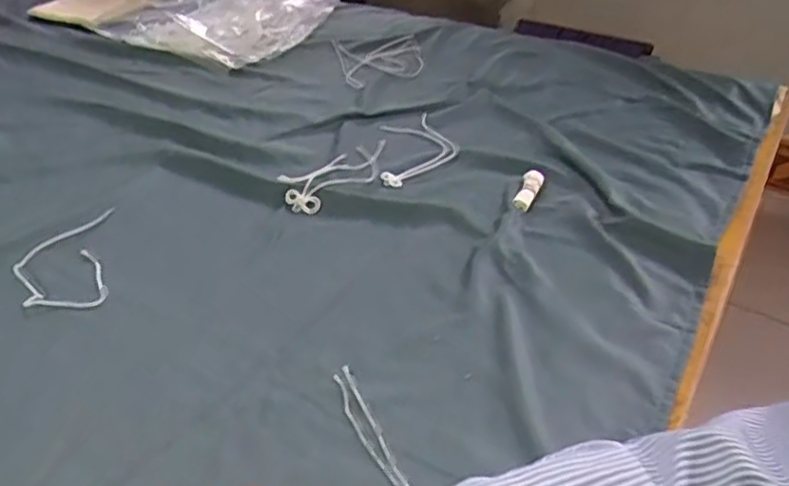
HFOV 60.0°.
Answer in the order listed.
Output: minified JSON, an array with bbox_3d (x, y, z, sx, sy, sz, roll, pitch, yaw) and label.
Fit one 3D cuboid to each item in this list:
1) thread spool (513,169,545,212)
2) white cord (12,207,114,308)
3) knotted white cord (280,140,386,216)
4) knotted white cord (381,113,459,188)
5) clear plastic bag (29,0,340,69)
[{"bbox_3d":[0.132,-0.053,0.669,0.020,0.015,0.061,14,40,18],"label":"thread spool"},{"bbox_3d":[-0.283,0.012,0.585,0.069,0.010,0.124,-13,39,-15],"label":"white cord"},{"bbox_3d":[-0.060,-0.073,0.702,0.132,0.015,0.065,-28,45,-31],"label":"knotted white cord"},{"bbox_3d":[0.028,-0.105,0.754,0.082,0.009,0.143,-1,37,0],"label":"knotted white cord"},{"bbox_3d":[-0.320,-0.387,1.034,0.414,0.081,0.253,18,41,23],"label":"clear plastic bag"}]

